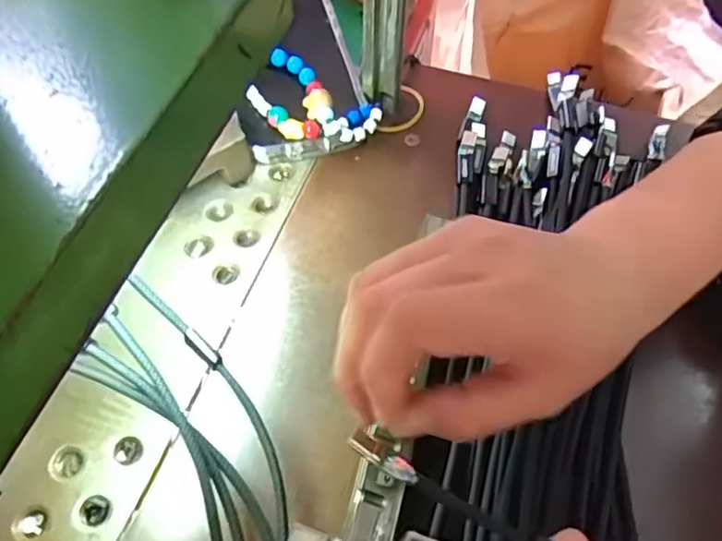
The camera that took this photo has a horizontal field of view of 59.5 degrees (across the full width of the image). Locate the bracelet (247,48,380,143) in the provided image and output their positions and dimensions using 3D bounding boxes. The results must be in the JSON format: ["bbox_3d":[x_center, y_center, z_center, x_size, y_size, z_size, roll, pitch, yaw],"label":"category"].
[{"bbox_3d":[-0.027,-0.098,0.362,0.078,0.012,0.053,24,61,11],"label":"bracelet"}]

